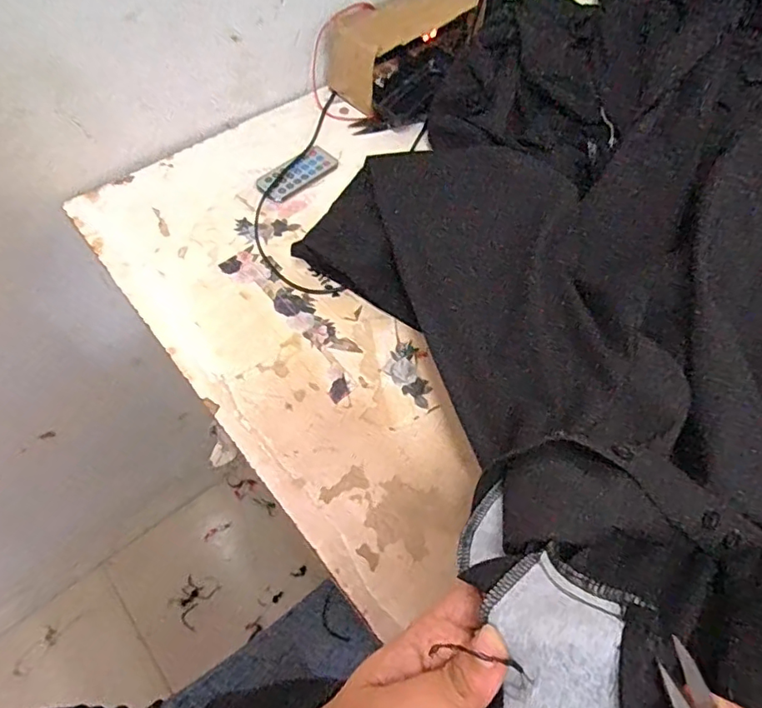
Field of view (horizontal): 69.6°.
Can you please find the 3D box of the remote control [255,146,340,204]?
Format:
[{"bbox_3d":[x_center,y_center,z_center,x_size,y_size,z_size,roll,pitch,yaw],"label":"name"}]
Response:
[{"bbox_3d":[-0.085,-0.186,0.563,0.085,0.007,0.040,-38,66,-21],"label":"remote control"}]

